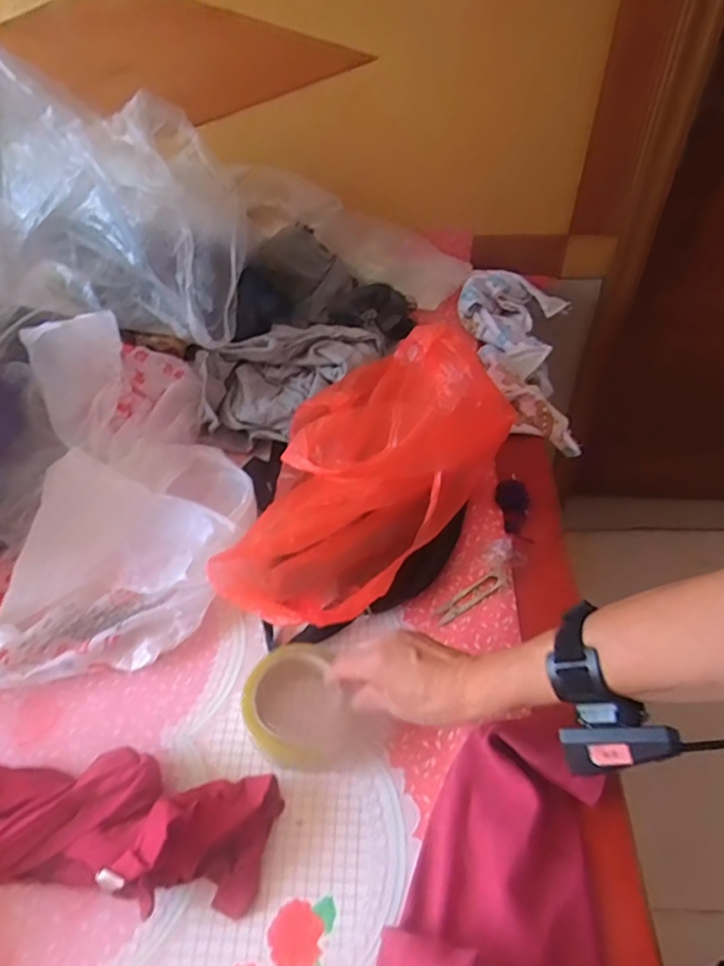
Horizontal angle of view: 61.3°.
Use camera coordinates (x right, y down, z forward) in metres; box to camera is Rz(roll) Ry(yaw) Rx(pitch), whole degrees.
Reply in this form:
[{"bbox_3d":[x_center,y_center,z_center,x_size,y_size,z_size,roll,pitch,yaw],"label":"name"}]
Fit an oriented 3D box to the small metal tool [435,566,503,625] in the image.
[{"bbox_3d":[0.115,0.119,0.640,0.085,0.009,0.019,-34,53,-8],"label":"small metal tool"}]

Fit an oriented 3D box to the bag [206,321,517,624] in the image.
[{"bbox_3d":[-0.006,-0.022,0.659,0.199,0.126,0.400,27,54,24],"label":"bag"}]

